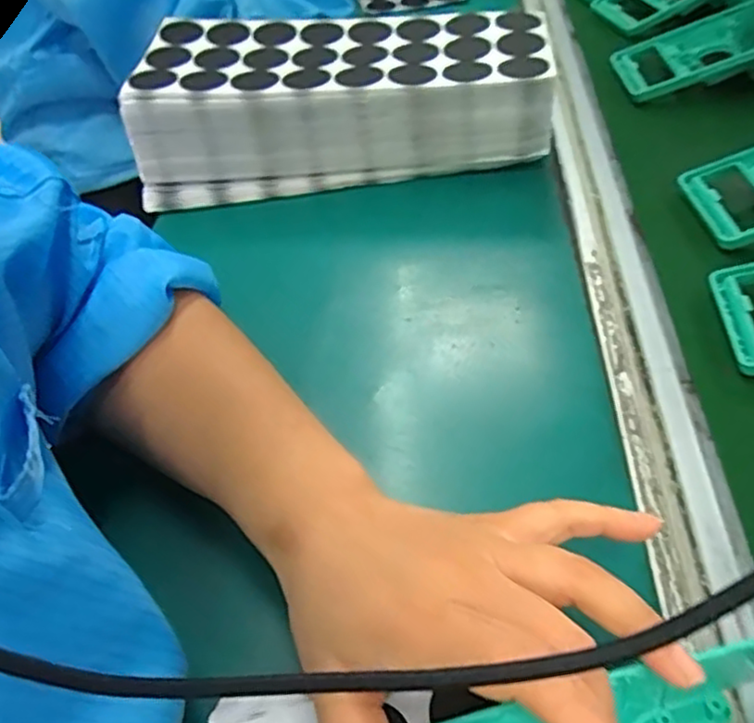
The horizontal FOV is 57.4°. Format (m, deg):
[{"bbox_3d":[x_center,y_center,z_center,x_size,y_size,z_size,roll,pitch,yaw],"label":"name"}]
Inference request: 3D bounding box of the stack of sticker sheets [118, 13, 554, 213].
[{"bbox_3d":[-0.028,-0.203,0.529,0.299,0.075,0.136,-5,48,2],"label":"stack of sticker sheets"}]

